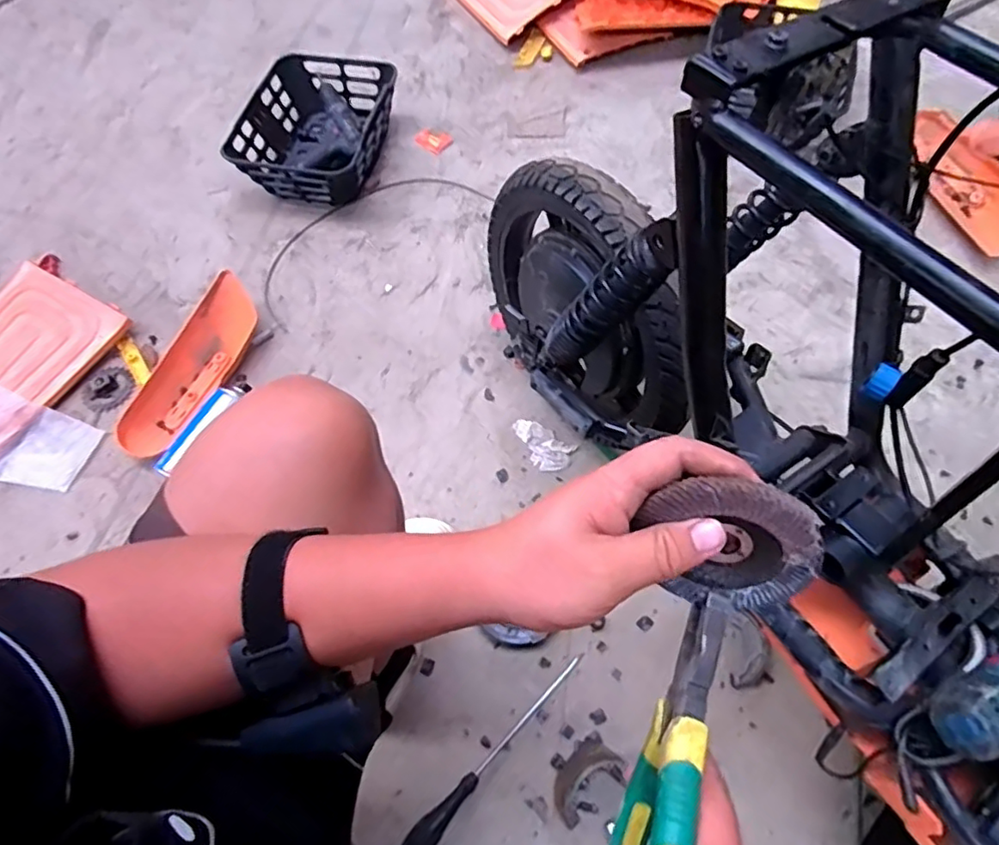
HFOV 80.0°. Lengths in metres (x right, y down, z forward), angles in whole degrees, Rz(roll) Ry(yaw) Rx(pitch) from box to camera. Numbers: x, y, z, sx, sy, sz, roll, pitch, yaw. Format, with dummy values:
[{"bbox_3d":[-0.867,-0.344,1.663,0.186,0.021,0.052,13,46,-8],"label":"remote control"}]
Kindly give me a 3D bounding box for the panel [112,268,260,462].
[{"bbox_3d":[-0.504,-0.094,0.996,0.100,0.061,0.335,17,64,12],"label":"panel"}]

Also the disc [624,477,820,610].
[{"bbox_3d":[0.115,0.061,0.294,0.075,0.084,0.015,1,43,26],"label":"disc"}]

